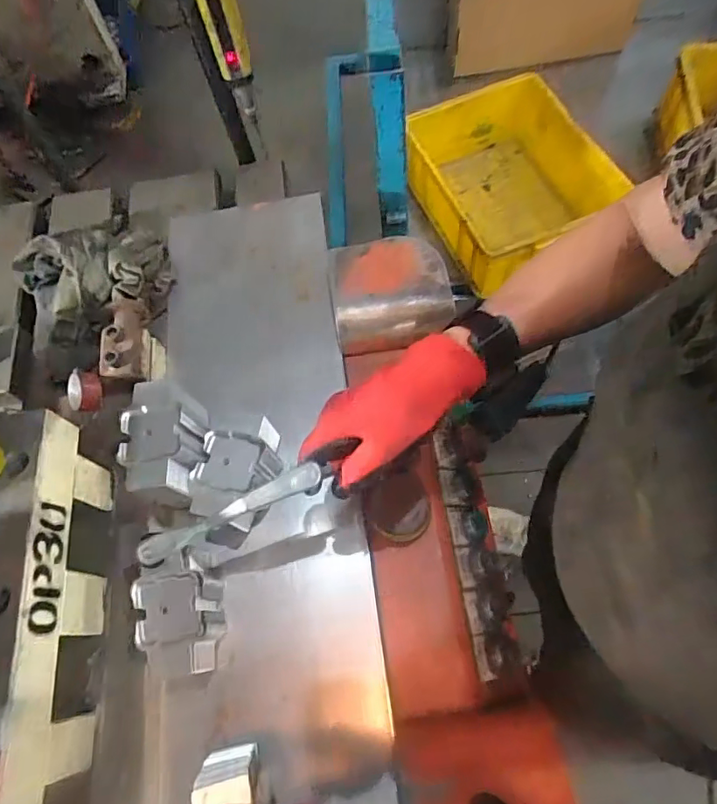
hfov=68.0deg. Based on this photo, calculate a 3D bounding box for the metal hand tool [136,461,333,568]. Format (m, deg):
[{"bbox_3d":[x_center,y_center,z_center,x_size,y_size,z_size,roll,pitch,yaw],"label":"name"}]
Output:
[{"bbox_3d":[-0.099,0.085,0.408,0.172,0.016,0.023,-26,67,15],"label":"metal hand tool"}]

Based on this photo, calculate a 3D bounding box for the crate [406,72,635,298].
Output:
[{"bbox_3d":[0.275,-0.387,0.972,0.290,0.154,0.357,-22,66,-3],"label":"crate"}]

